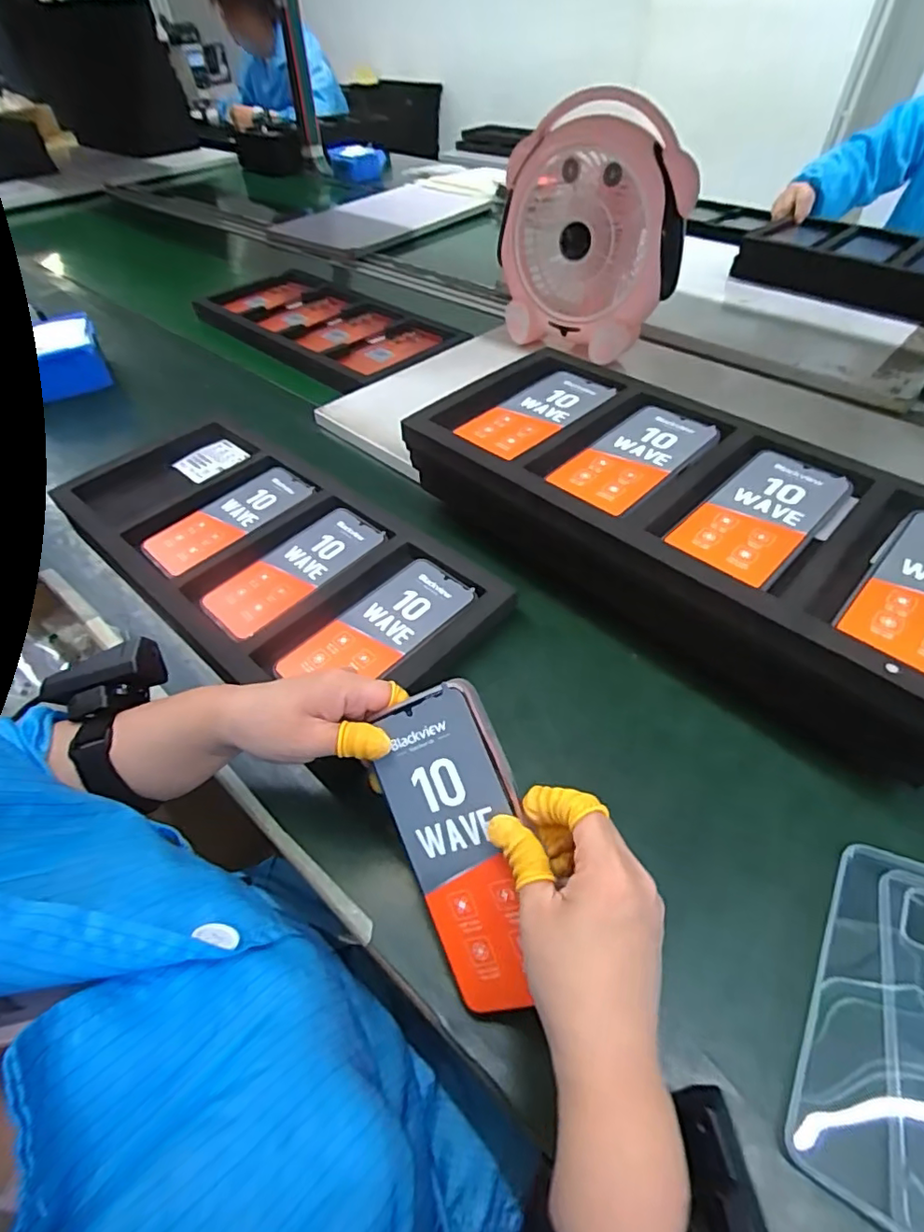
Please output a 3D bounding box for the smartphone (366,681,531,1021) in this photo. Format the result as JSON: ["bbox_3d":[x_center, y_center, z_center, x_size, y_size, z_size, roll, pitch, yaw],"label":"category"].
[{"bbox_3d":[0.001,0.125,0.305,0.076,0.006,0.167,-25,81,23],"label":"smartphone"}]

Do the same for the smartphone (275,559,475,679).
[{"bbox_3d":[-0.070,0.010,0.475,0.074,0.008,0.161,36,58,28],"label":"smartphone"}]

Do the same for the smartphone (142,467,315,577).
[{"bbox_3d":[-0.246,-0.105,0.586,0.171,0.011,0.071,-37,57,-27],"label":"smartphone"}]

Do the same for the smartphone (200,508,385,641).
[{"bbox_3d":[-0.159,-0.046,0.529,0.071,0.010,0.170,36,58,28],"label":"smartphone"}]

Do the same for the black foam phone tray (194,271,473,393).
[{"bbox_3d":[-0.238,-0.487,0.945,0.489,0.042,0.235,35,57,28],"label":"black foam phone tray"}]

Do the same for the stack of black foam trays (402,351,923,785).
[{"bbox_3d":[0.191,-0.082,0.495,0.482,0.114,0.226,35,58,28],"label":"stack of black foam trays"}]

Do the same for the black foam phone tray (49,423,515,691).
[{"bbox_3d":[-0.214,-0.065,0.554,0.493,0.028,0.214,33,58,26],"label":"black foam phone tray"}]

